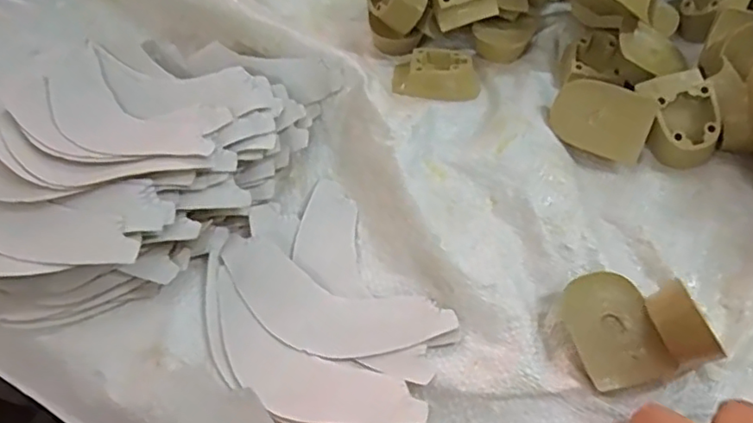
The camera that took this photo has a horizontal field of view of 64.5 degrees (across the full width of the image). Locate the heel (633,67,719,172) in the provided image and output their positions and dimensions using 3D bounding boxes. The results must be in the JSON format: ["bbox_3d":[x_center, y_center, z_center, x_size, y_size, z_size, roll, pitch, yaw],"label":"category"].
[{"bbox_3d":[0.184,-0.057,0.364,0.039,0.020,0.058,-5,82,6],"label":"heel"}]

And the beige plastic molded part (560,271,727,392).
[{"bbox_3d":[0.123,0.053,0.289,0.052,0.046,0.057,-14,60,-7],"label":"beige plastic molded part"}]

